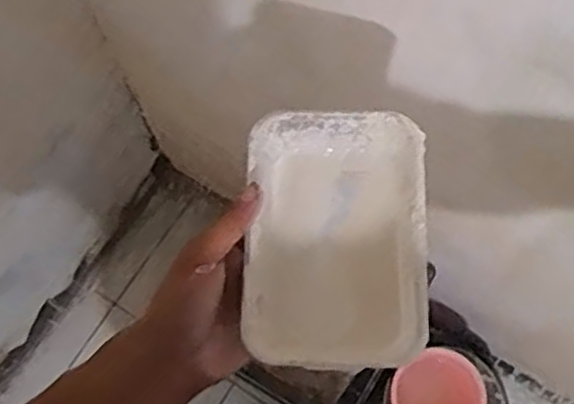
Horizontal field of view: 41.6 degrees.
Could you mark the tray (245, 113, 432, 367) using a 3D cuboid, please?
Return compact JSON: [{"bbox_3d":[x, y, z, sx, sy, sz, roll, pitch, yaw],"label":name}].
[{"bbox_3d":[0.032,0.024,0.508,0.115,0.042,0.167,1,71,0],"label":"tray"}]

